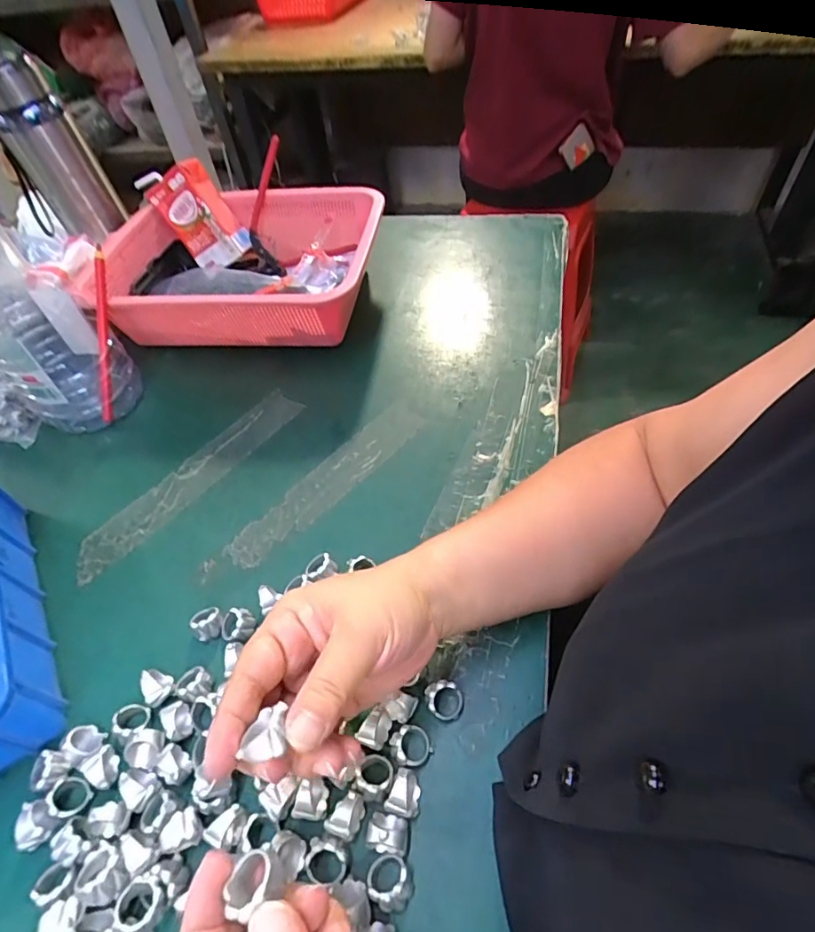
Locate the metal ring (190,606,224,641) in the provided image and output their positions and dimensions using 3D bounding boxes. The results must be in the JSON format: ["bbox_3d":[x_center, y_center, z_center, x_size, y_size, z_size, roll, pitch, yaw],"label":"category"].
[{"bbox_3d":[-0.138,0.109,0.353,0.019,0.017,0.020,-4,51,4],"label":"metal ring"}]

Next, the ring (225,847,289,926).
[{"bbox_3d":[-0.056,0.155,0.191,0.021,0.013,0.018,-26,53,-14],"label":"ring"}]

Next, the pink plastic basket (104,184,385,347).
[{"bbox_3d":[-0.177,-0.211,0.560,0.289,0.095,0.204,0,51,8],"label":"pink plastic basket"}]

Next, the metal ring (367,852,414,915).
[{"bbox_3d":[-0.009,0.209,0.255,0.025,0.016,0.020,34,62,29],"label":"metal ring"}]

